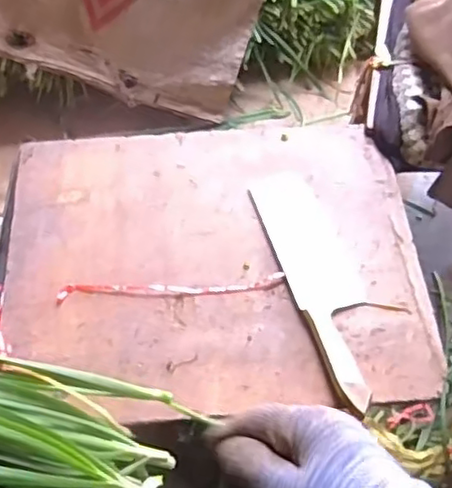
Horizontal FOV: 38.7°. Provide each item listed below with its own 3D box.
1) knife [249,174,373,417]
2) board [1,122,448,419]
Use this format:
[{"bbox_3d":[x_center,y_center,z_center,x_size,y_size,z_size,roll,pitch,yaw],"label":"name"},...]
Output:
[{"bbox_3d":[0.101,0.033,0.671,0.070,0.034,0.277,-16,63,-10],"label":"knife"},{"bbox_3d":[-0.014,0.006,0.692,0.433,0.034,0.344,-3,61,-3],"label":"board"}]

